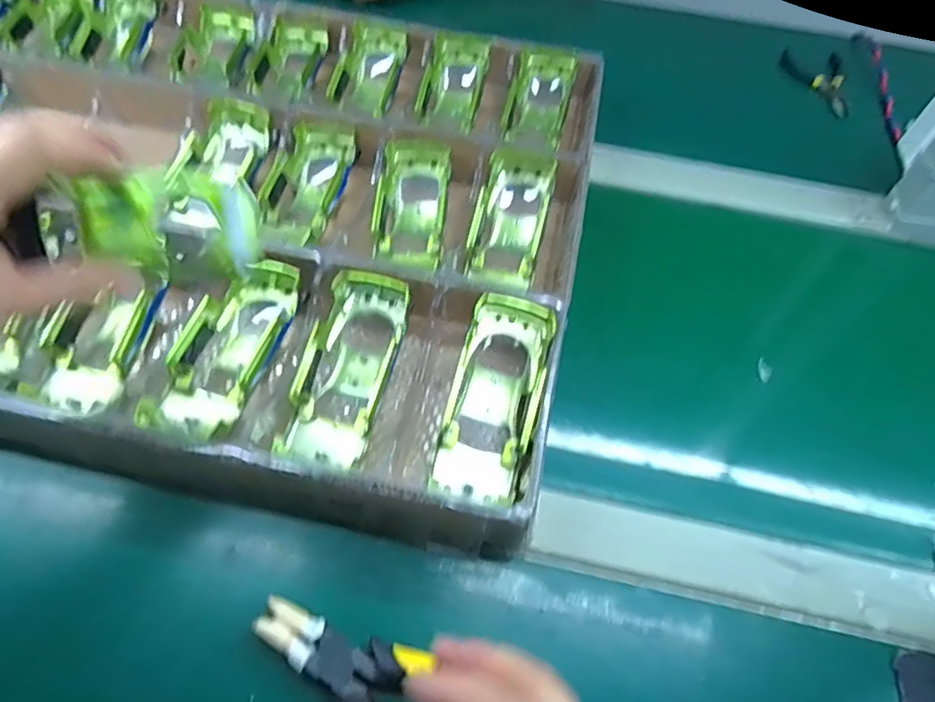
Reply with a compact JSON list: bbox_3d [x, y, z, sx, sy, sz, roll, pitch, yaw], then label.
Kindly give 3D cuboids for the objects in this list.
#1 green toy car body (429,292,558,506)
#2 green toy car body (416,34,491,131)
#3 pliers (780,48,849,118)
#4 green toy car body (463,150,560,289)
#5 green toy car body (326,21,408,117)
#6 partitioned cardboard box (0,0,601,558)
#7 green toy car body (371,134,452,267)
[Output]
[{"bbox_3d":[0.018,0.030,0.370,0.053,0.035,0.124,14,76,5],"label":"green toy car body"},{"bbox_3d":[-0.012,-0.249,0.543,0.055,0.029,0.089,11,86,-5],"label":"green toy car body"},{"bbox_3d":[0.361,-0.281,0.616,0.060,0.010,0.101,12,57,3],"label":"pliers"},{"bbox_3d":[0.034,-0.106,0.462,0.052,0.030,0.116,13,75,4],"label":"green toy car body"},{"bbox_3d":[-0.089,-0.256,0.551,0.055,0.044,0.092,14,57,4],"label":"green toy car body"},{"bbox_3d":[-0.230,-0.141,0.469,0.632,0.050,0.473,12,57,3],"label":"partitioned cardboard box"},{"bbox_3d":[-0.044,-0.116,0.466,0.053,0.031,0.116,6,57,-1],"label":"green toy car body"}]

